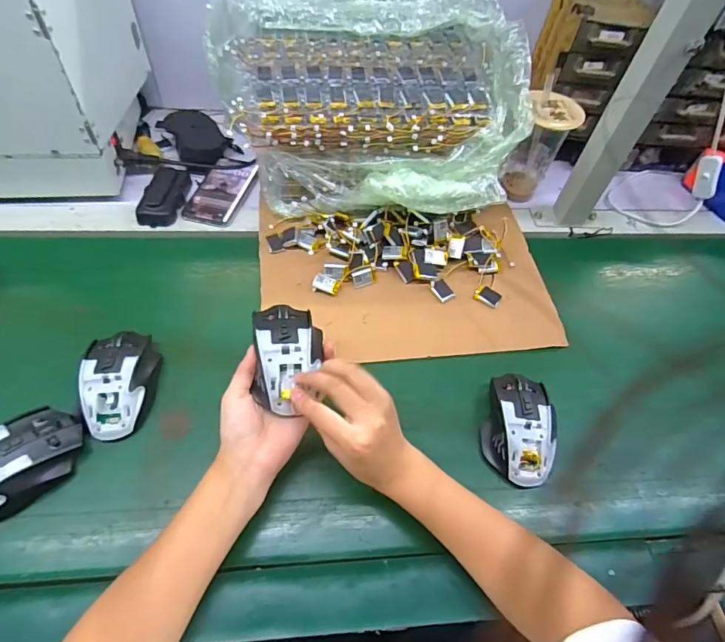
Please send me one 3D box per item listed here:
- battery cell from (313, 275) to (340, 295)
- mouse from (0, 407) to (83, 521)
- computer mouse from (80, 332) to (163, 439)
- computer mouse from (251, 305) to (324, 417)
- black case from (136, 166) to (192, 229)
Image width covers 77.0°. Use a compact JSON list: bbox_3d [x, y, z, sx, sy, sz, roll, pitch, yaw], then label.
[{"bbox_3d":[-0.045,-0.045,0.566,0.031,0.008,0.018,15,56,5],"label":"battery cell"},{"bbox_3d":[-0.316,0.132,0.411,0.070,0.038,0.122,34,60,17],"label":"mouse"},{"bbox_3d":[-0.245,0.061,0.463,0.065,0.033,0.107,-8,57,-11],"label":"computer mouse"},{"bbox_3d":[-0.070,0.029,0.430,0.063,0.028,0.108,-5,57,-9],"label":"computer mouse"},{"bbox_3d":[-0.274,-0.176,0.632,0.047,0.023,0.112,3,56,-3],"label":"black case"}]

